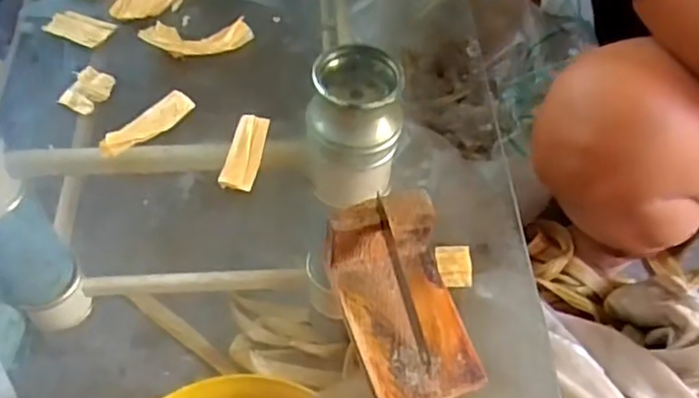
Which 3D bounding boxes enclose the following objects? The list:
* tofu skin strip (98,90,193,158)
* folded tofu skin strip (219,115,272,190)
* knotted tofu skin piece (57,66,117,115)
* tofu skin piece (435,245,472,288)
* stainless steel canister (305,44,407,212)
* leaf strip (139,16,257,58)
[{"bbox_3d":[-0.140,-0.051,0.458,0.020,0.005,0.073,45,56,-2],"label":"tofu skin strip"},{"bbox_3d":[-0.072,-0.033,0.454,0.023,0.008,0.061,7,55,3],"label":"folded tofu skin strip"},{"bbox_3d":[-0.189,-0.079,0.483,0.028,0.008,0.040,18,56,10],"label":"knotted tofu skin piece"},{"bbox_3d":[0.065,0.042,0.415,0.021,0.006,0.030,2,55,-1],"label":"tofu skin piece"},{"bbox_3d":[0.004,-0.055,0.561,0.075,0.128,0.071,1,55,-2],"label":"stainless steel canister"},{"bbox_3d":[-0.118,-0.126,0.516,0.082,0.014,0.033,-1,55,-2],"label":"leaf strip"}]

